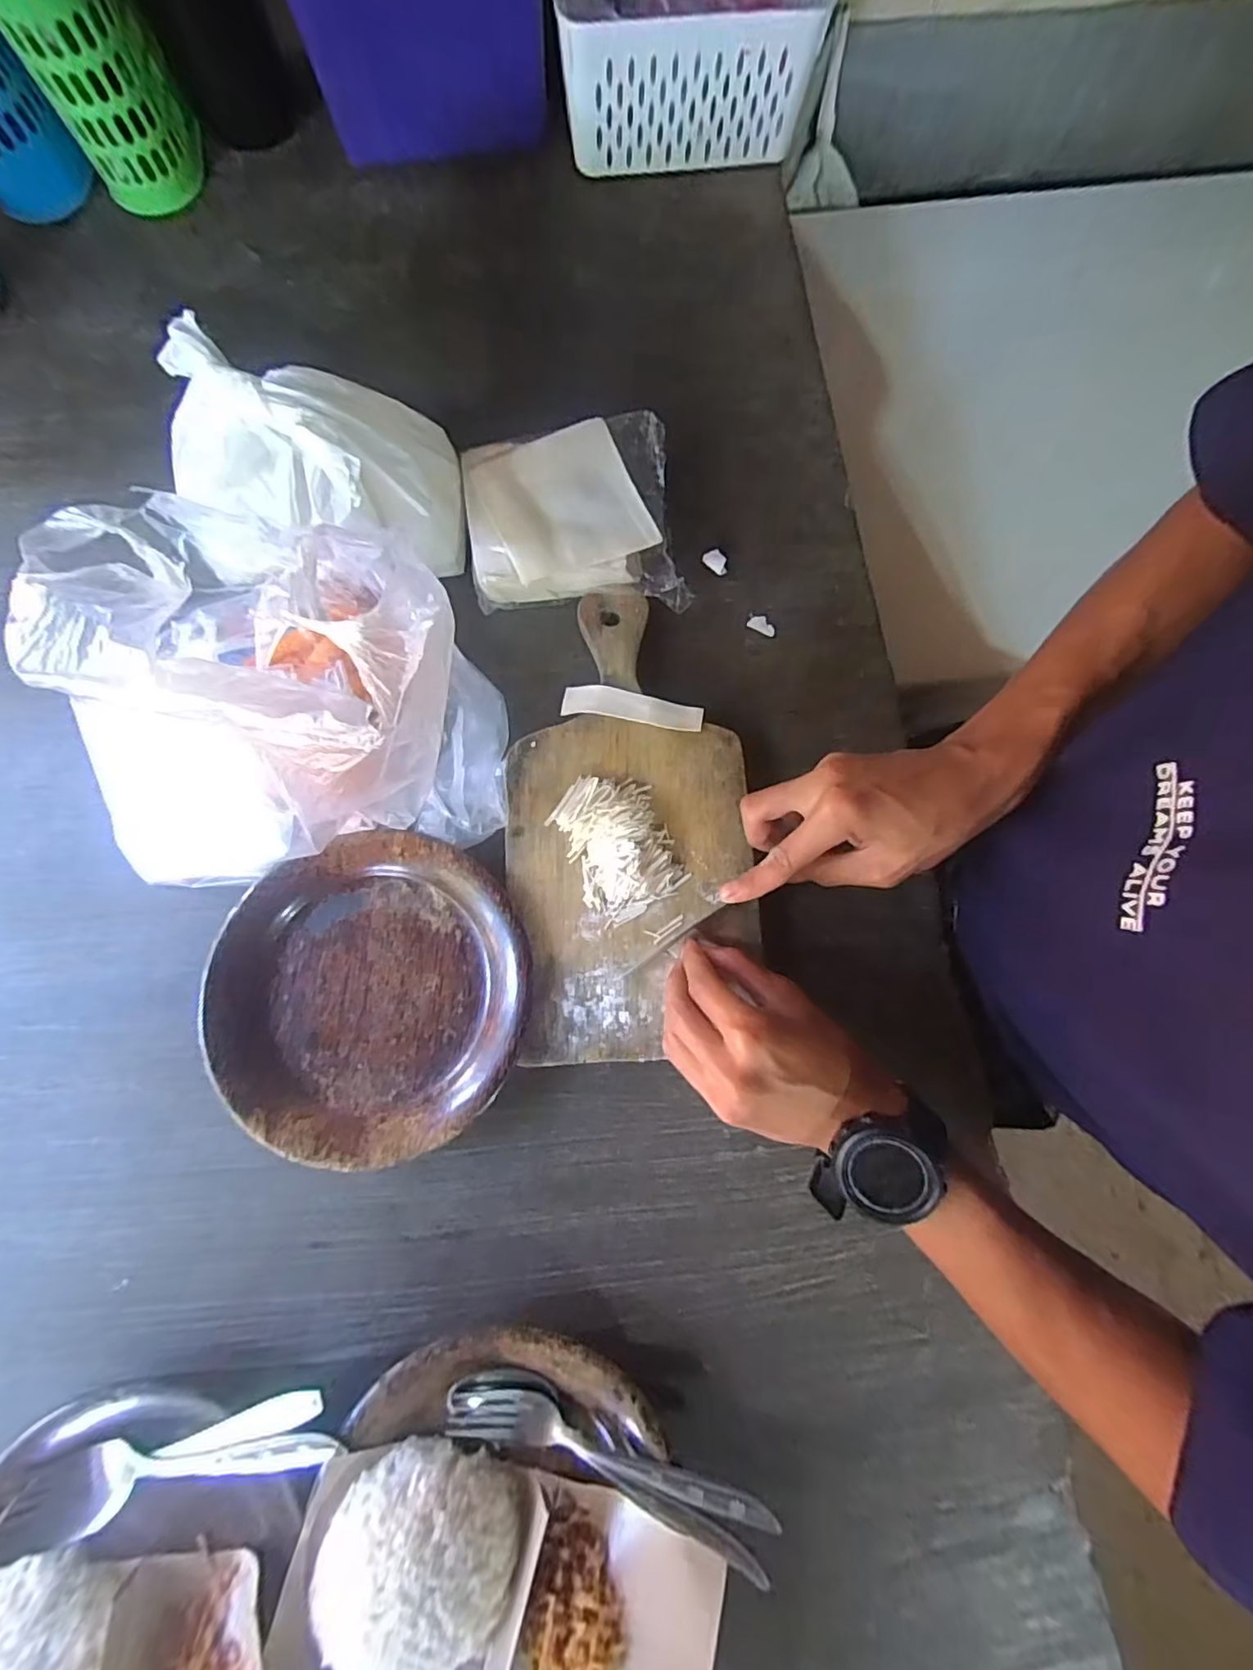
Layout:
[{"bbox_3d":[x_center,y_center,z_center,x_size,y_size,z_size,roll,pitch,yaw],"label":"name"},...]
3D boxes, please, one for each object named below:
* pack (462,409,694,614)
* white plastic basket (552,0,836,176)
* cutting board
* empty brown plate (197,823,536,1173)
[{"bbox_3d":[-0.039,-0.220,0.411,0.138,0.037,0.123,-6,83,-5],"label":"pack"},{"bbox_3d":[0.045,-0.646,0.465,0.197,0.109,0.153,-6,79,-2],"label":"white plastic basket"},{"bbox_3d":[0.000,-0.016,0.382,0.152,0.021,0.300,-3,79,-2],"label":"cutting board"},{"bbox_3d":[-0.153,0.094,0.365,0.182,0.030,0.184,0,79,-1],"label":"empty brown plate"}]

